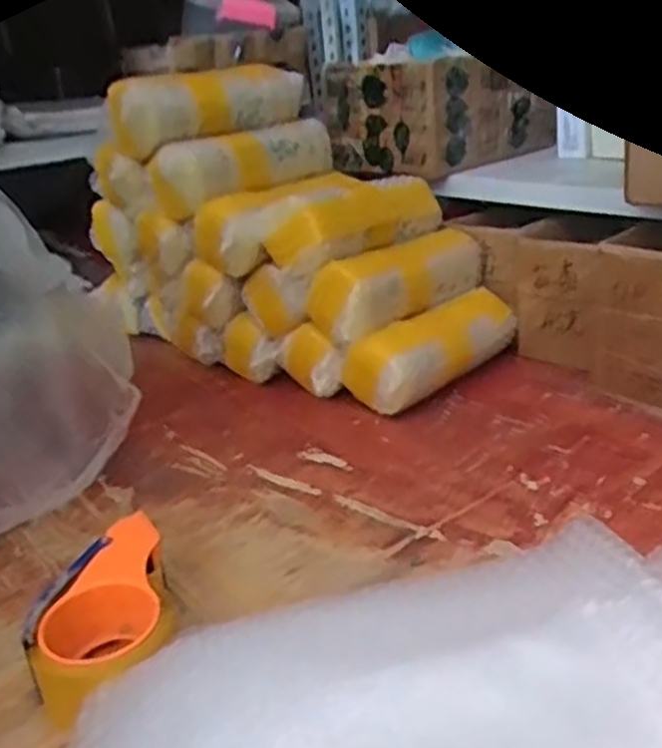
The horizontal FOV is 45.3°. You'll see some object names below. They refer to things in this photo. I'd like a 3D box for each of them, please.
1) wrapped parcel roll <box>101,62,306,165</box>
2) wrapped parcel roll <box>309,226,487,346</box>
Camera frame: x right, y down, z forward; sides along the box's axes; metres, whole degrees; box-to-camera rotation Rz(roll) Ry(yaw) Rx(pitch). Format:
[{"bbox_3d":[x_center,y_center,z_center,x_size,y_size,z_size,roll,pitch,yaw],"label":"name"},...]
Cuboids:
[{"bbox_3d":[-0.163,-0.356,1.053,0.094,0.083,0.273,12,28,40],"label":"wrapped parcel roll"},{"bbox_3d":[0.085,-0.117,0.971,0.261,0.075,0.072,-24,29,-39],"label":"wrapped parcel roll"}]

